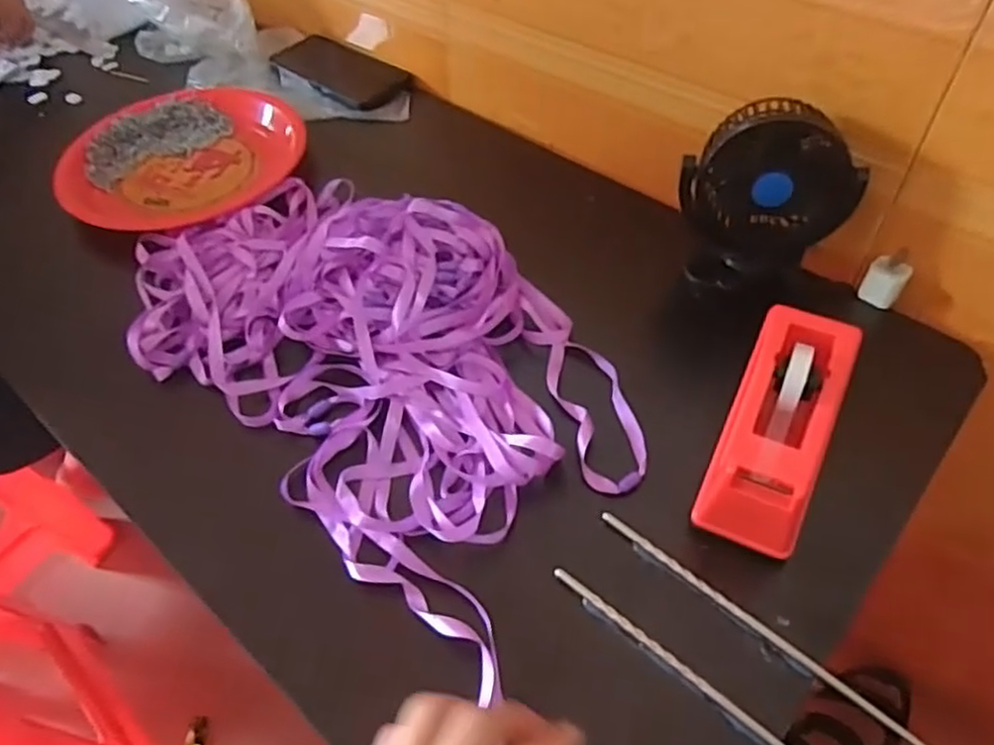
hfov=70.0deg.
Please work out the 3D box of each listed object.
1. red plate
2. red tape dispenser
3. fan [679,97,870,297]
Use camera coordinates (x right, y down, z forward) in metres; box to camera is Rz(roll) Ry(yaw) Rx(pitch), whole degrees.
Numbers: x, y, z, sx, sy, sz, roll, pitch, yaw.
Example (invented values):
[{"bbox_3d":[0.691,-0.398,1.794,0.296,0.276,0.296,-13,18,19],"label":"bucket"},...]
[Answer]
[{"bbox_3d":[-0.310,-0.211,0.693,0.215,0.029,0.232,-2,51,2],"label":"red plate"},{"bbox_3d":[0.178,0.033,0.445,0.061,0.066,0.153,20,55,19],"label":"red tape dispenser"},{"bbox_3d":[0.199,-0.127,0.536,0.121,0.130,0.061,-4,51,0],"label":"fan"}]

